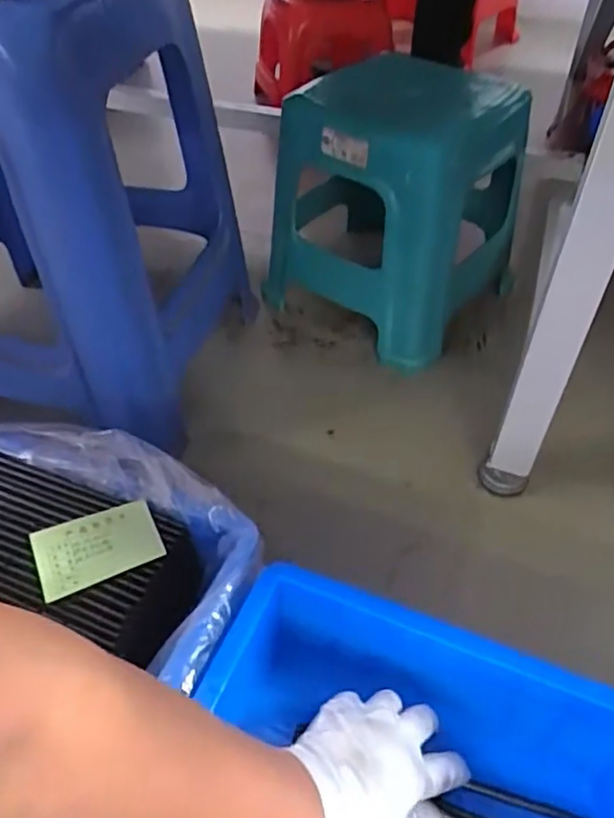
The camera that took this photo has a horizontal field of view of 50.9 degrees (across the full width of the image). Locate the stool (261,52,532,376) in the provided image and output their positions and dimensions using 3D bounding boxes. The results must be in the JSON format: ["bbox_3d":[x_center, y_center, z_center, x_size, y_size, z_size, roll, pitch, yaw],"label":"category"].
[{"bbox_3d":[0.105,-0.248,0.817,0.241,0.295,0.249,-34,55,-28],"label":"stool"}]

